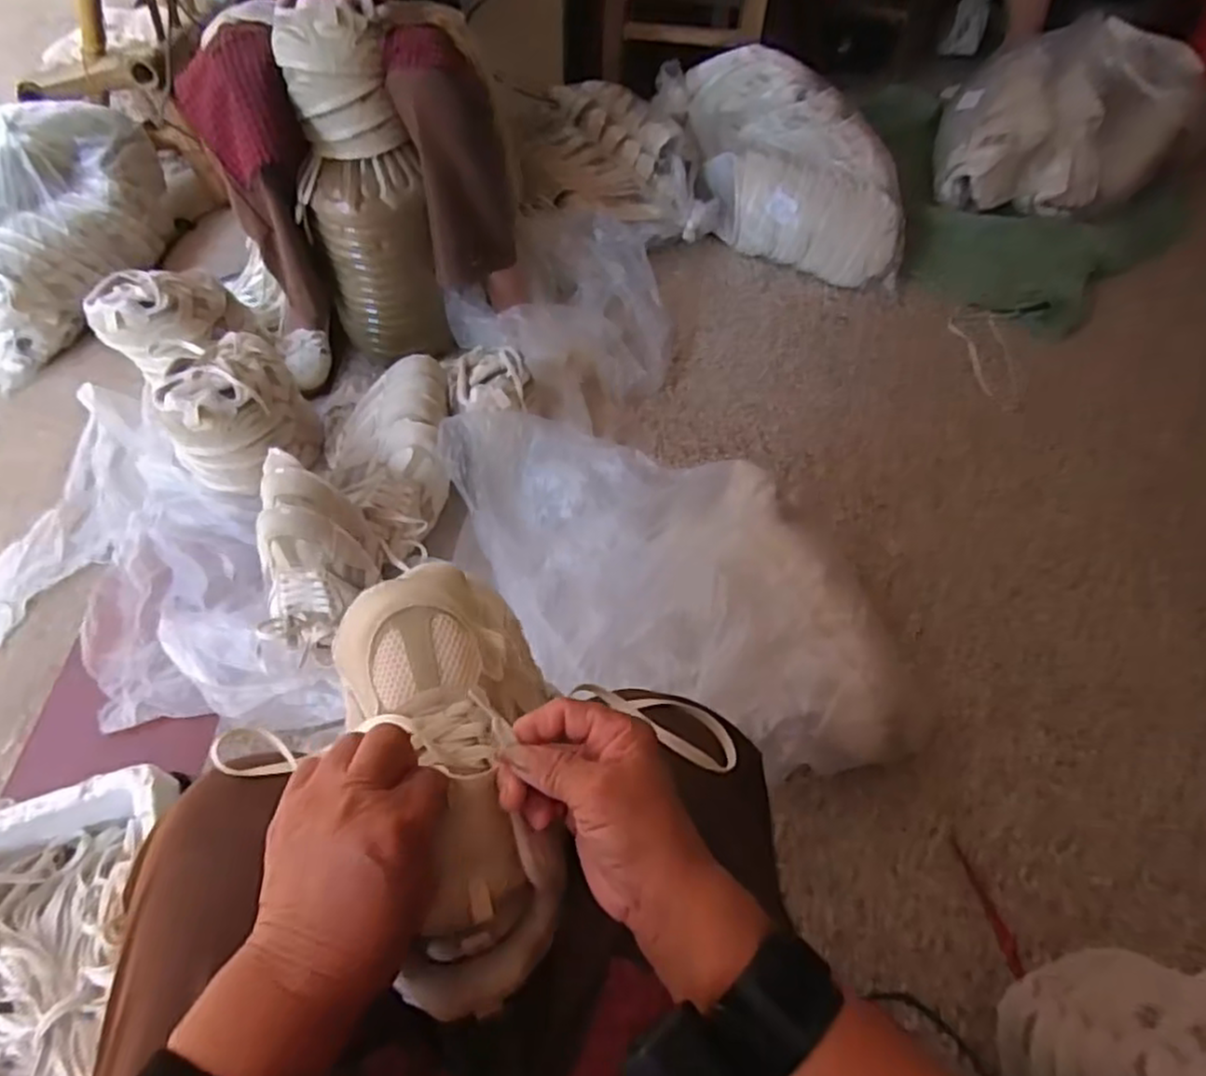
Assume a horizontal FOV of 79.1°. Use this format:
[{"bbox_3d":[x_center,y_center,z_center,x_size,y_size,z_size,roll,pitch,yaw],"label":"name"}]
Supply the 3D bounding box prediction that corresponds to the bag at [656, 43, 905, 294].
[{"bbox_3d":[0.332,-0.701,1.389,0.524,0.241,0.281,15,57,8],"label":"bag"}]

